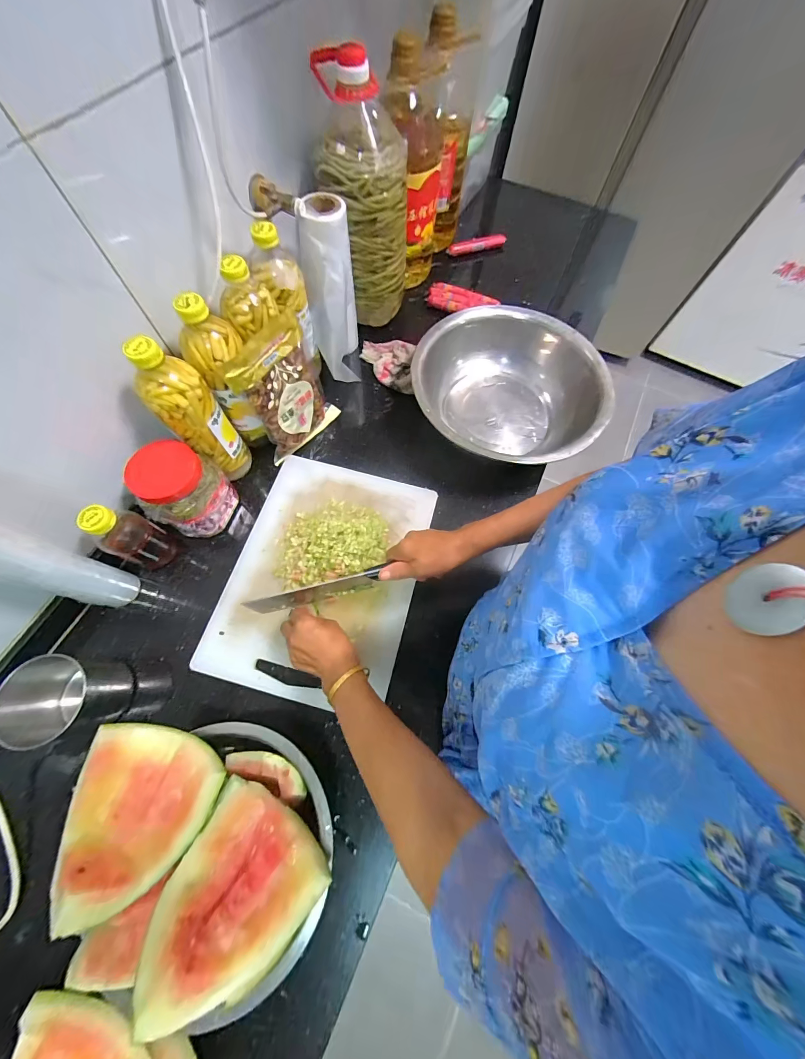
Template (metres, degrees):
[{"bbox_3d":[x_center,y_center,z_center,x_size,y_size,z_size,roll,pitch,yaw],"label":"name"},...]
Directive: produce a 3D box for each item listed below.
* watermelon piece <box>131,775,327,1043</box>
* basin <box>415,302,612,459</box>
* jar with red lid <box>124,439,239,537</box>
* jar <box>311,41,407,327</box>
[{"bbox_3d":[-0.177,0.380,0.356,0.142,0.081,0.152,37,72,11],"label":"watermelon piece"},{"bbox_3d":[0.195,-0.265,0.683,0.350,0.108,0.352,1,69,-2],"label":"basin"},{"bbox_3d":[-0.344,-0.061,0.550,0.096,0.119,0.110,11,69,2],"label":"jar with red lid"},{"bbox_3d":[-0.072,-0.596,0.654,0.148,0.345,0.125,-31,73,-14],"label":"jar"}]

